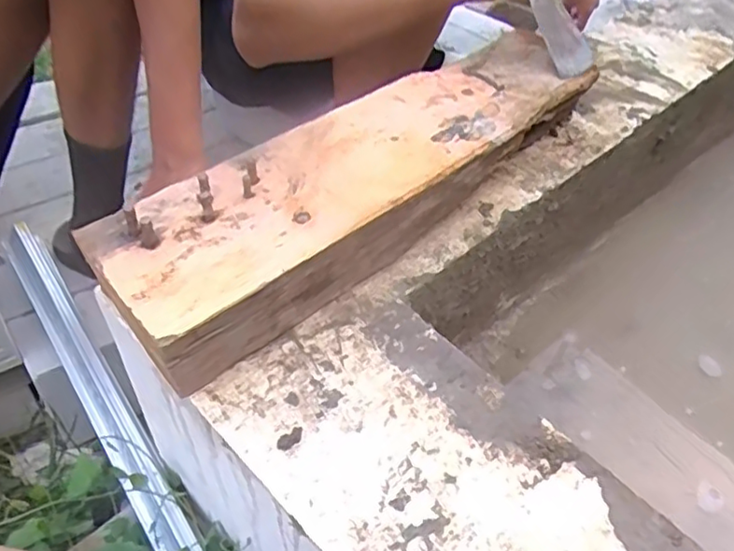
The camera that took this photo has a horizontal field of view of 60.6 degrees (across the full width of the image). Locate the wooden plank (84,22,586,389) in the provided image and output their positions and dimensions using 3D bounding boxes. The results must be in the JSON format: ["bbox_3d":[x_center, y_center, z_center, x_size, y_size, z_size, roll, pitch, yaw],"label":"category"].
[{"bbox_3d":[0.015,-0.090,0.518,0.486,0.058,0.124,-35,60,-30],"label":"wooden plank"}]

